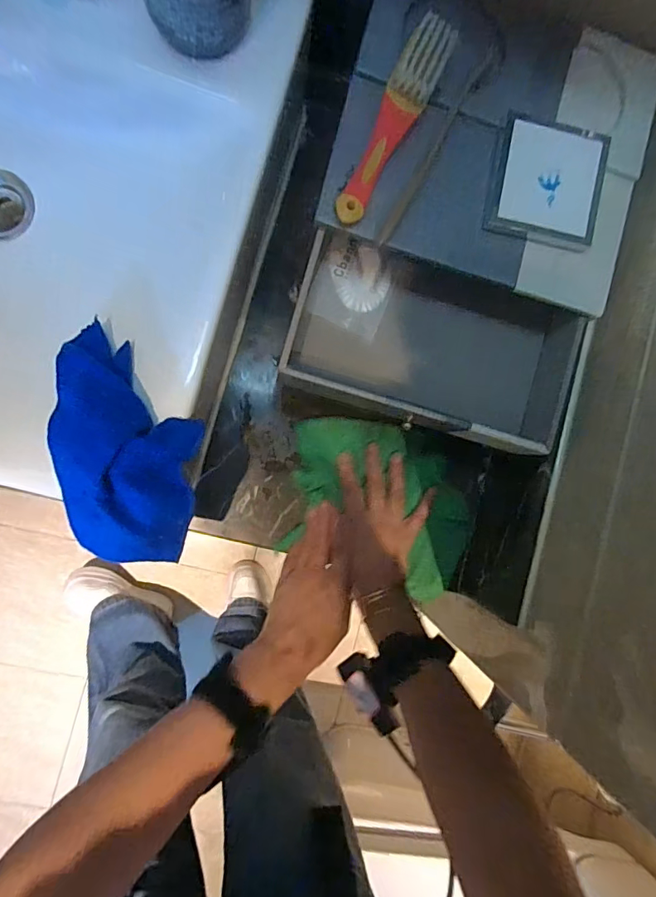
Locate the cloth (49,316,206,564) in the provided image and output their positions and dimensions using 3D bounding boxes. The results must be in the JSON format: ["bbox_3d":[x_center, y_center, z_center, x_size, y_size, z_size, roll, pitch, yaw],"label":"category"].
[{"bbox_3d":[-0.137,-0.007,0.329,0.093,0.056,0.175,-2,89,-8],"label":"cloth"}]

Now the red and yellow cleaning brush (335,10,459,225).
[{"bbox_3d":[0.051,-0.246,0.354,0.031,0.021,0.163,26,86,-7],"label":"red and yellow cleaning brush"}]

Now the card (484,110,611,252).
[{"bbox_3d":[0.176,-0.213,0.378,0.089,0.017,0.089,10,88,-7],"label":"card"}]

